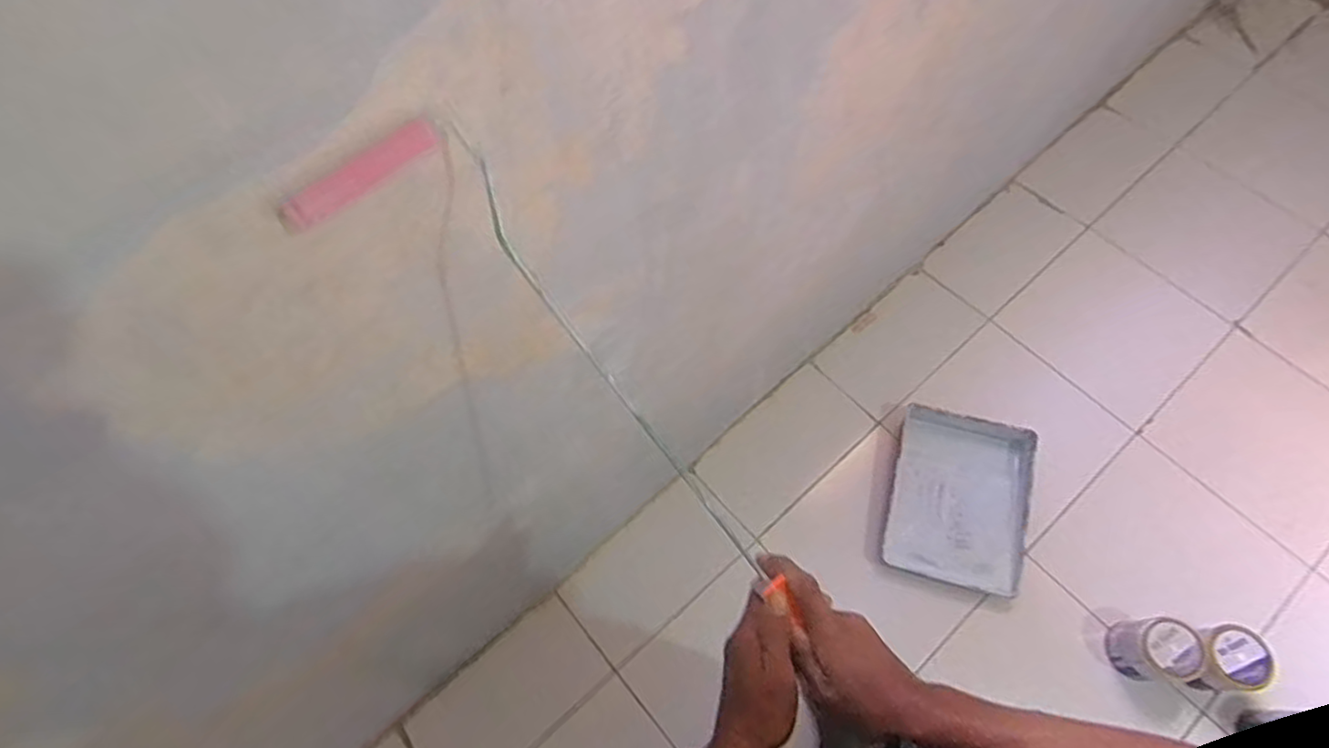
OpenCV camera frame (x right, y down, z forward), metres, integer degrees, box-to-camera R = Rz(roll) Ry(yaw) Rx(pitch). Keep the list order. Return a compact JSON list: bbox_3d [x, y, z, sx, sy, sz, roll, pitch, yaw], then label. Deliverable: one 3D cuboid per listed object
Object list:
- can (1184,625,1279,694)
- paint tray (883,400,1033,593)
[{"bbox_3d":[1.041,0.532,1.272,0.091,0.133,0.109,-12,65,-3],"label":"can"},{"bbox_3d":[0.645,0.272,1.496,0.279,0.067,0.365,13,67,8],"label":"paint tray"}]

